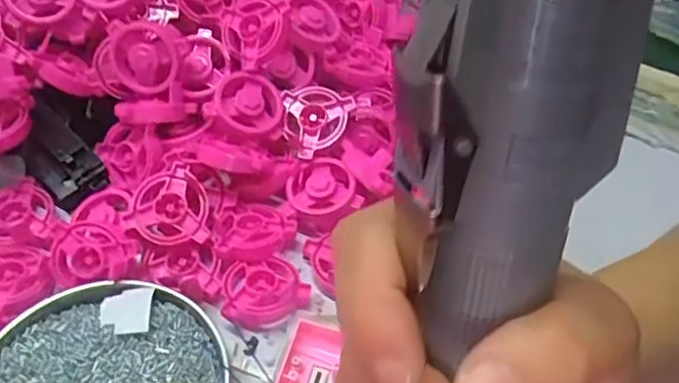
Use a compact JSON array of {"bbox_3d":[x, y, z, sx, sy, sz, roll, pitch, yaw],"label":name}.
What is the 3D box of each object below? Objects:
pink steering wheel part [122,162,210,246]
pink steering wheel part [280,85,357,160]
[{"bbox_3d":[-0.112,0.008,0.401,0.051,0.011,0.052,-4,72,-7],"label":"pink steering wheel part"},{"bbox_3d":[-0.020,-0.052,0.445,0.051,0.011,0.052,32,80,18],"label":"pink steering wheel part"}]

